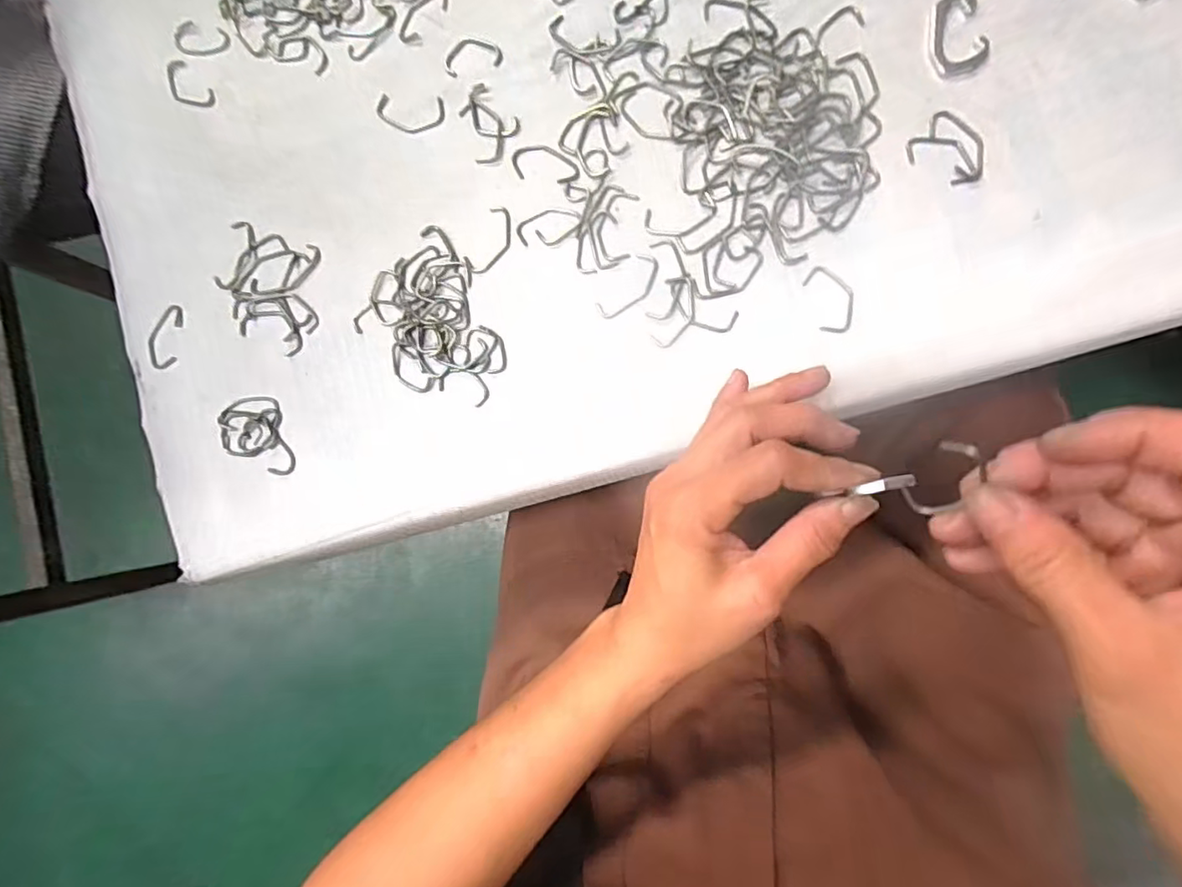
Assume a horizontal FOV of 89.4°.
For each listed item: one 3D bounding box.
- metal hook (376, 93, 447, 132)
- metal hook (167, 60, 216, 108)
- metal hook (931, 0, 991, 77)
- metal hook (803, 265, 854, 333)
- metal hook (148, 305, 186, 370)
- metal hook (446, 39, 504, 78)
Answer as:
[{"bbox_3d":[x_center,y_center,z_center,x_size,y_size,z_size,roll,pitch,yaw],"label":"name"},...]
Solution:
[{"bbox_3d":[-0.102,-0.186,0.337,0.040,0.004,0.020,9,90,9],"label":"metal hook"},{"bbox_3d":[-0.242,-0.213,0.359,0.019,0.008,0.033,-45,83,6],"label":"metal hook"},{"bbox_3d":[0.184,-0.206,0.300,0.026,0.004,0.040,-15,86,9],"label":"metal hook"},{"bbox_3d":[0.123,-0.074,0.303,0.021,0.004,0.036,-20,86,8],"label":"metal hook"},{"bbox_3d":[-0.255,-0.064,0.358,0.018,0.004,0.039,13,91,9],"label":"metal hook"},{"bbox_3d":[-0.066,-0.219,0.335,0.032,0.004,0.021,-3,88,9],"label":"metal hook"}]

